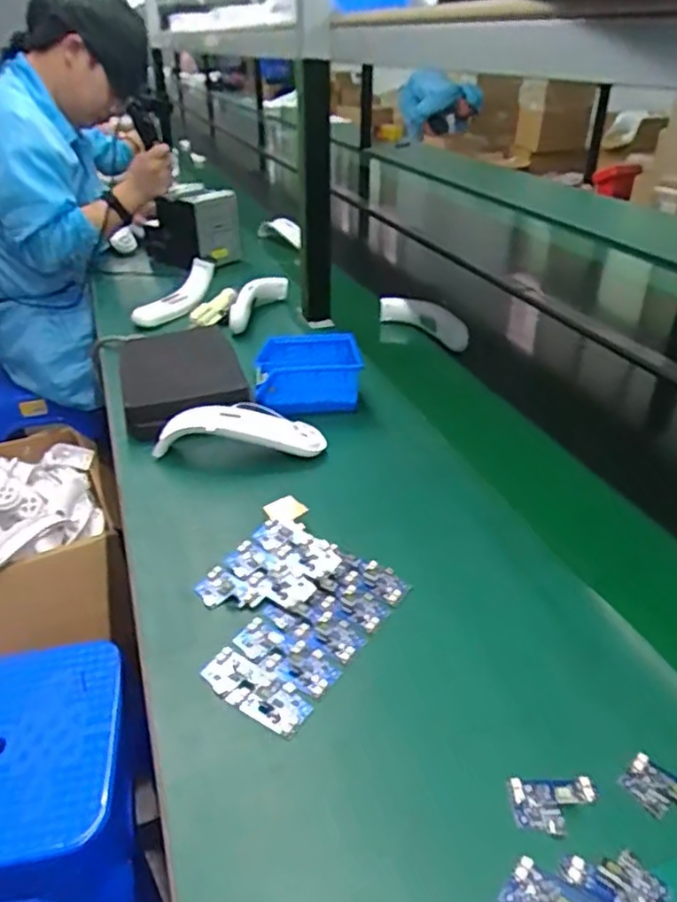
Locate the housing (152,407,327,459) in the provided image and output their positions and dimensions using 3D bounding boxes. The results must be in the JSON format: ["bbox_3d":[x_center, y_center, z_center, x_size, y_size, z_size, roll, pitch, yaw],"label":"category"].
[{"bbox_3d":[-0.114,-0.012,0.770,0.197,0.055,0.048,-1,33,-2],"label":"housing"}]

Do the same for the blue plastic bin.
[{"bbox_3d":[-0.041,-0.103,0.884,0.137,0.073,0.109,-3,33,-5],"label":"blue plastic bin"}]

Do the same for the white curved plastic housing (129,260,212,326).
[{"bbox_3d":[-0.282,-0.276,1.168,0.072,0.046,0.197,19,51,26],"label":"white curved plastic housing"}]

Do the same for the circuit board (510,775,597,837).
[{"bbox_3d":[0.140,0.228,0.422,0.054,0.006,0.036,0,33,0],"label":"circuit board"}]

